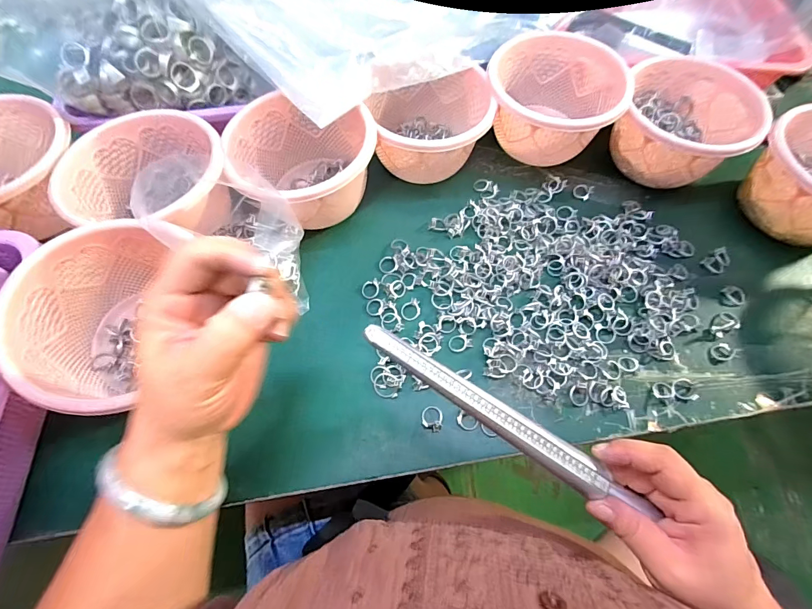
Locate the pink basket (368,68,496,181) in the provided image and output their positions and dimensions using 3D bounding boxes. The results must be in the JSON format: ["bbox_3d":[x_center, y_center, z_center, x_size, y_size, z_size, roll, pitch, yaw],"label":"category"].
[{"bbox_3d":[0.024,-0.205,0.438,0.130,0.075,0.132,-10,64,-7],"label":"pink basket"}]

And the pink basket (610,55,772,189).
[{"bbox_3d":[0.309,-0.201,0.441,0.135,0.081,0.132,23,67,10],"label":"pink basket"}]

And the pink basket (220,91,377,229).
[{"bbox_3d":[-0.106,-0.146,0.407,0.142,0.092,0.141,1,63,-2],"label":"pink basket"}]

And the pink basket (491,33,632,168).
[{"bbox_3d":[0.162,-0.228,0.442,0.142,0.078,0.131,3,65,1],"label":"pink basket"}]

